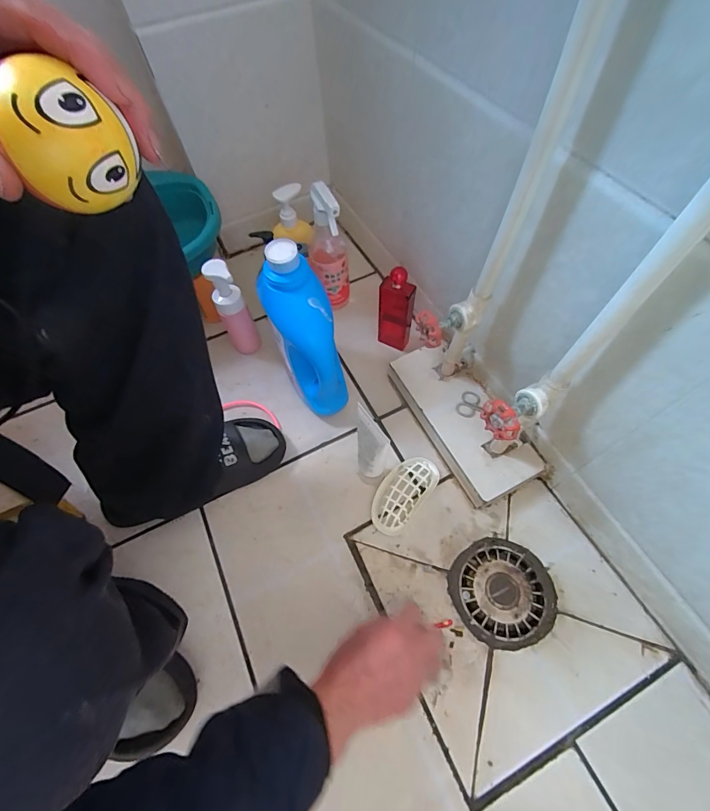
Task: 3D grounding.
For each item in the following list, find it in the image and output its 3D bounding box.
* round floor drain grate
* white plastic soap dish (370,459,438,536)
[{"bbox_3d":[0.194,0.248,0.499,0.133,0.007,0.127,-2,60,3],"label":"round floor drain grate"},{"bbox_3d":[0.070,0.125,0.546,0.064,0.037,0.123,35,68,21],"label":"white plastic soap dish"}]

